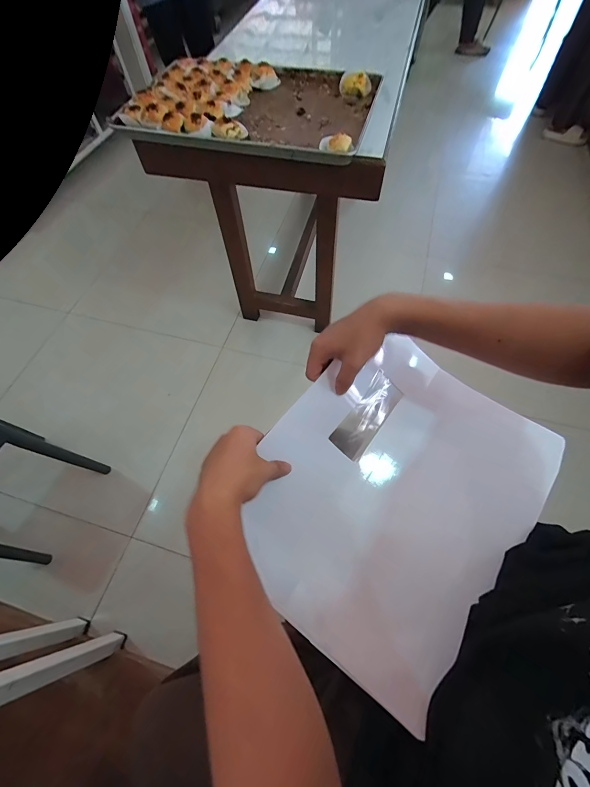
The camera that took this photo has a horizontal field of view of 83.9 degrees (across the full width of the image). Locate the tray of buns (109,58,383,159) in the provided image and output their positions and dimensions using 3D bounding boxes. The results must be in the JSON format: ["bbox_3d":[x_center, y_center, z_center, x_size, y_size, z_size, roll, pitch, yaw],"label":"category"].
[{"bbox_3d":[-0.103,-0.728,0.823,0.558,0.052,0.404,13,63,9],"label":"tray of buns"}]

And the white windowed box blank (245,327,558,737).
[{"bbox_3d":[0.117,0.116,0.418,0.302,0.056,0.377,37,69,20],"label":"white windowed box blank"}]

